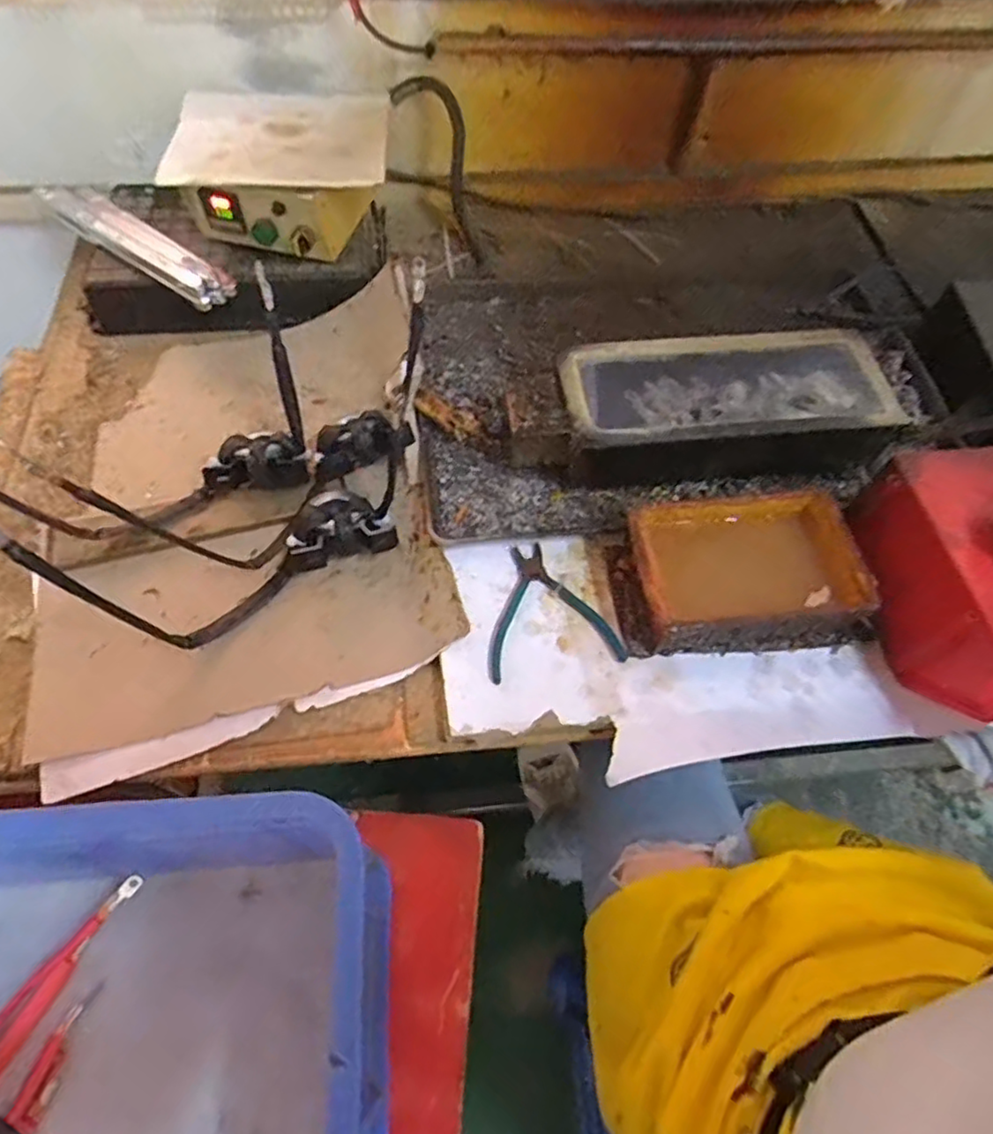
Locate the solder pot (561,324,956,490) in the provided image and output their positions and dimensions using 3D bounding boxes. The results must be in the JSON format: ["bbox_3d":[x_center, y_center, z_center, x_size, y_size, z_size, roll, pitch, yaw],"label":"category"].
[{"bbox_3d":[0.264,-0.170,0.696,0.394,0.088,0.160,-4,60,-5],"label":"solder pot"}]

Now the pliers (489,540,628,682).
[{"bbox_3d":[0.044,0.037,0.615,0.122,0.008,0.135,-9,60,-8],"label":"pliers"}]

